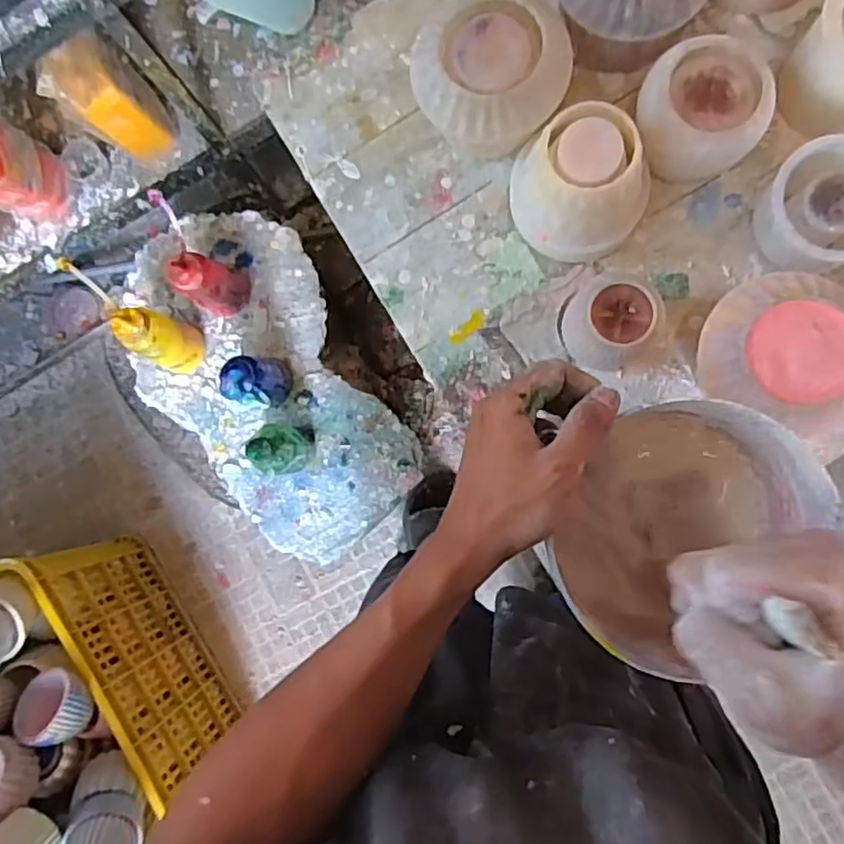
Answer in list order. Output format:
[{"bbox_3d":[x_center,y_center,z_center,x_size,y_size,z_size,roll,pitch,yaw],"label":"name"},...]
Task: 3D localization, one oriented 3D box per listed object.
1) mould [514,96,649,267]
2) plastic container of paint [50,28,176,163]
[{"bbox_3d":[0.134,-0.198,0.571,0.095,0.107,0.100,0,88,5],"label":"mould"},{"bbox_3d":[-0.439,-0.463,0.986,0.102,0.242,0.063,-45,85,2],"label":"plastic container of paint"}]

